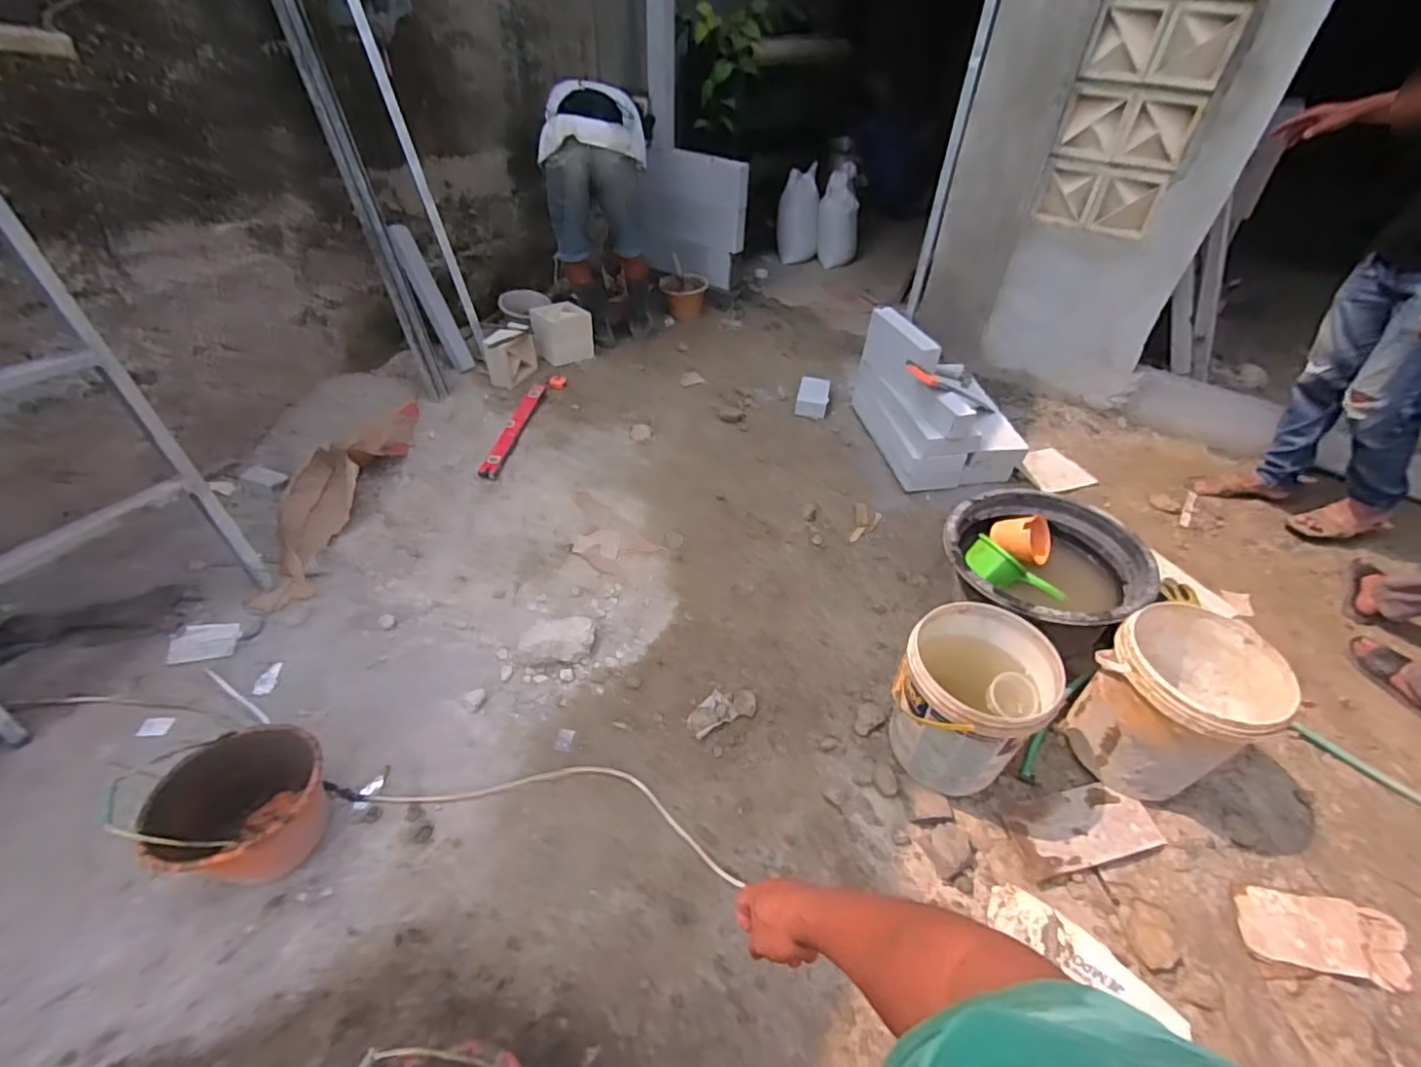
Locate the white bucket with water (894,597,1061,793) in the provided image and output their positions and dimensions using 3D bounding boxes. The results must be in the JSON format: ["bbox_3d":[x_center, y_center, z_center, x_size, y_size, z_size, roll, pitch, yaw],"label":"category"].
[{"bbox_3d":[0.585,0.401,1.440,0.307,0.355,0.301,27,48,25],"label":"white bucket with water"}]

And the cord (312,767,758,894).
[{"bbox_3d":[-0.411,0.622,1.415,0.945,0.049,0.214,7,42,1],"label":"cord"}]

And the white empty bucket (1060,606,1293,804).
[{"bbox_3d":[1.037,0.387,1.406,0.329,0.348,0.301,-28,50,-29],"label":"white empty bucket"}]

